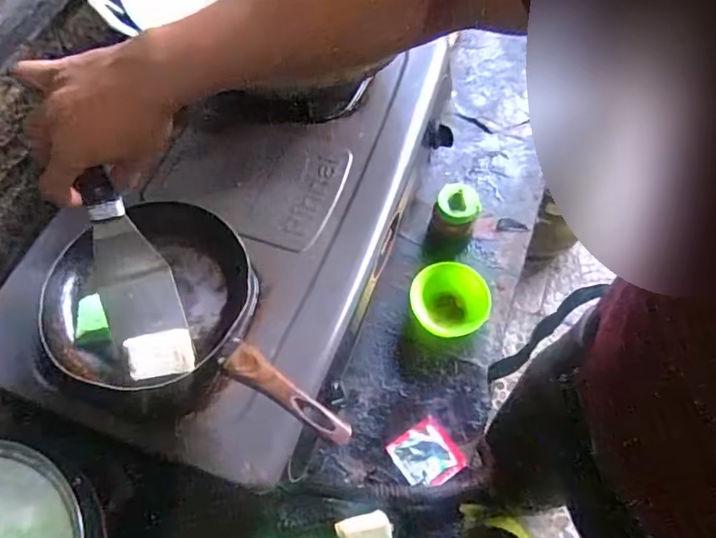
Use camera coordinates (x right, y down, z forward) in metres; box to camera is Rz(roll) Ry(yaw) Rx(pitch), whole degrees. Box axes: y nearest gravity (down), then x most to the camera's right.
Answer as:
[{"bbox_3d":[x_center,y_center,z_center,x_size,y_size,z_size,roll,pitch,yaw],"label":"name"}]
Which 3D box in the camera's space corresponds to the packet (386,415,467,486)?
[{"bbox_3d":[0.090,0.245,0.701,0.078,0.009,0.079,-32,66,-13],"label":"packet"}]

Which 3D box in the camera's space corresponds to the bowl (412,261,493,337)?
[{"bbox_3d":[0.136,0.046,0.782,0.107,0.056,0.116,-1,63,2],"label":"bowl"}]

